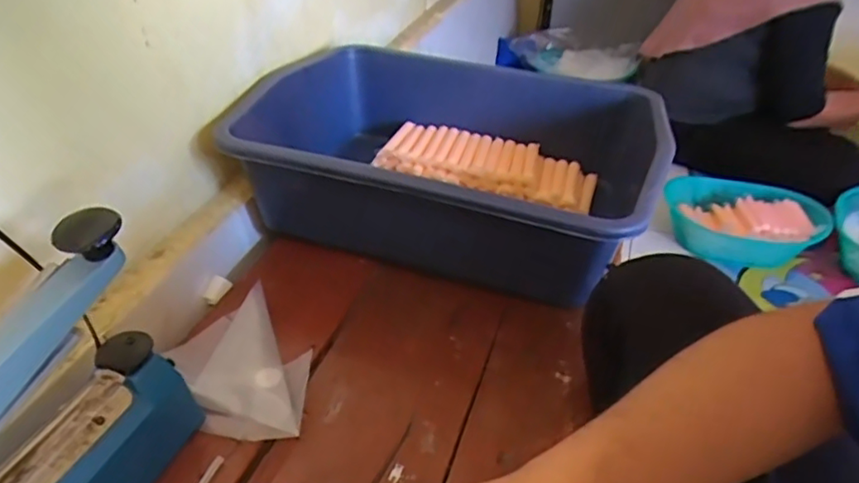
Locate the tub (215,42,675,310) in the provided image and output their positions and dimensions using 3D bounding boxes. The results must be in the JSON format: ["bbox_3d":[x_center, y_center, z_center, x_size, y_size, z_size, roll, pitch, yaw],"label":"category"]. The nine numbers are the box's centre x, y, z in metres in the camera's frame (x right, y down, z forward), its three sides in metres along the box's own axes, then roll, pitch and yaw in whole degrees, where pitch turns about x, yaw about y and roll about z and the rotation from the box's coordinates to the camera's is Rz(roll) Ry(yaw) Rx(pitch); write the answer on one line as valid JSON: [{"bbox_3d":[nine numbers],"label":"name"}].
[{"bbox_3d":[0.030,-0.129,0.825,0.512,0.146,0.449,13,38,16],"label":"tub"}]

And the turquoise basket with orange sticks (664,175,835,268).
[{"bbox_3d":[0.651,-0.044,1.281,0.310,0.097,0.222,5,37,4],"label":"turquoise basket with orange sticks"}]

